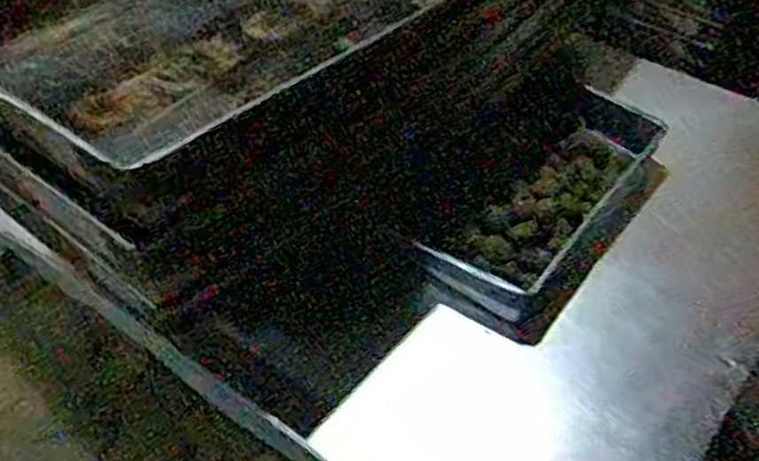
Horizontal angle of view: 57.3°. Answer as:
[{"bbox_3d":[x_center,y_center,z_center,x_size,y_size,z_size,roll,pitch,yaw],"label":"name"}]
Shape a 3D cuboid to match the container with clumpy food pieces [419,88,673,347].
[{"bbox_3d":[0.222,-0.029,0.851,0.152,0.080,0.374,33,58,28],"label":"container with clumpy food pieces"}]

